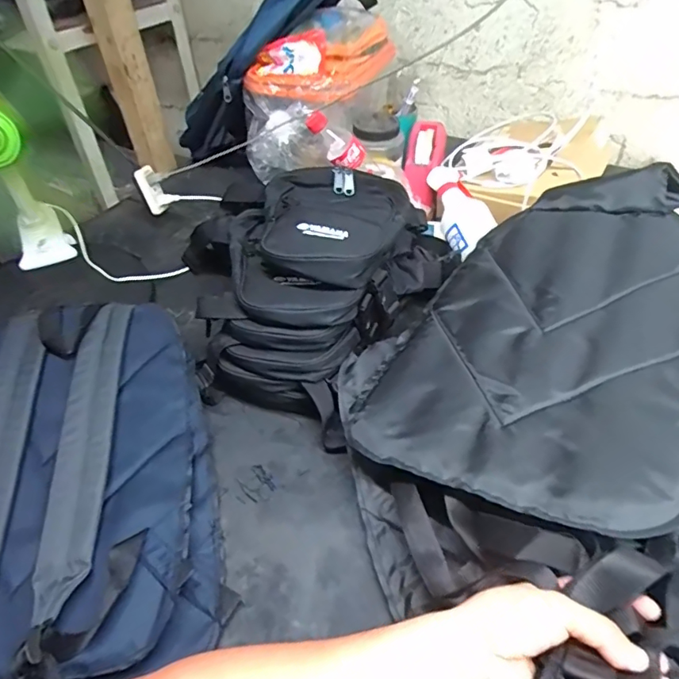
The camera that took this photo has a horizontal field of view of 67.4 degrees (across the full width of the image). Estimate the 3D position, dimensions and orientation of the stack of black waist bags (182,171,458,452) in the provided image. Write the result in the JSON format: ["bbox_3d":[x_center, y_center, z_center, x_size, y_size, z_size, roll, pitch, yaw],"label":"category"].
[{"bbox_3d":[-0.015,-0.090,0.690,0.256,0.165,0.398,15,47,18],"label":"stack of black waist bags"}]

